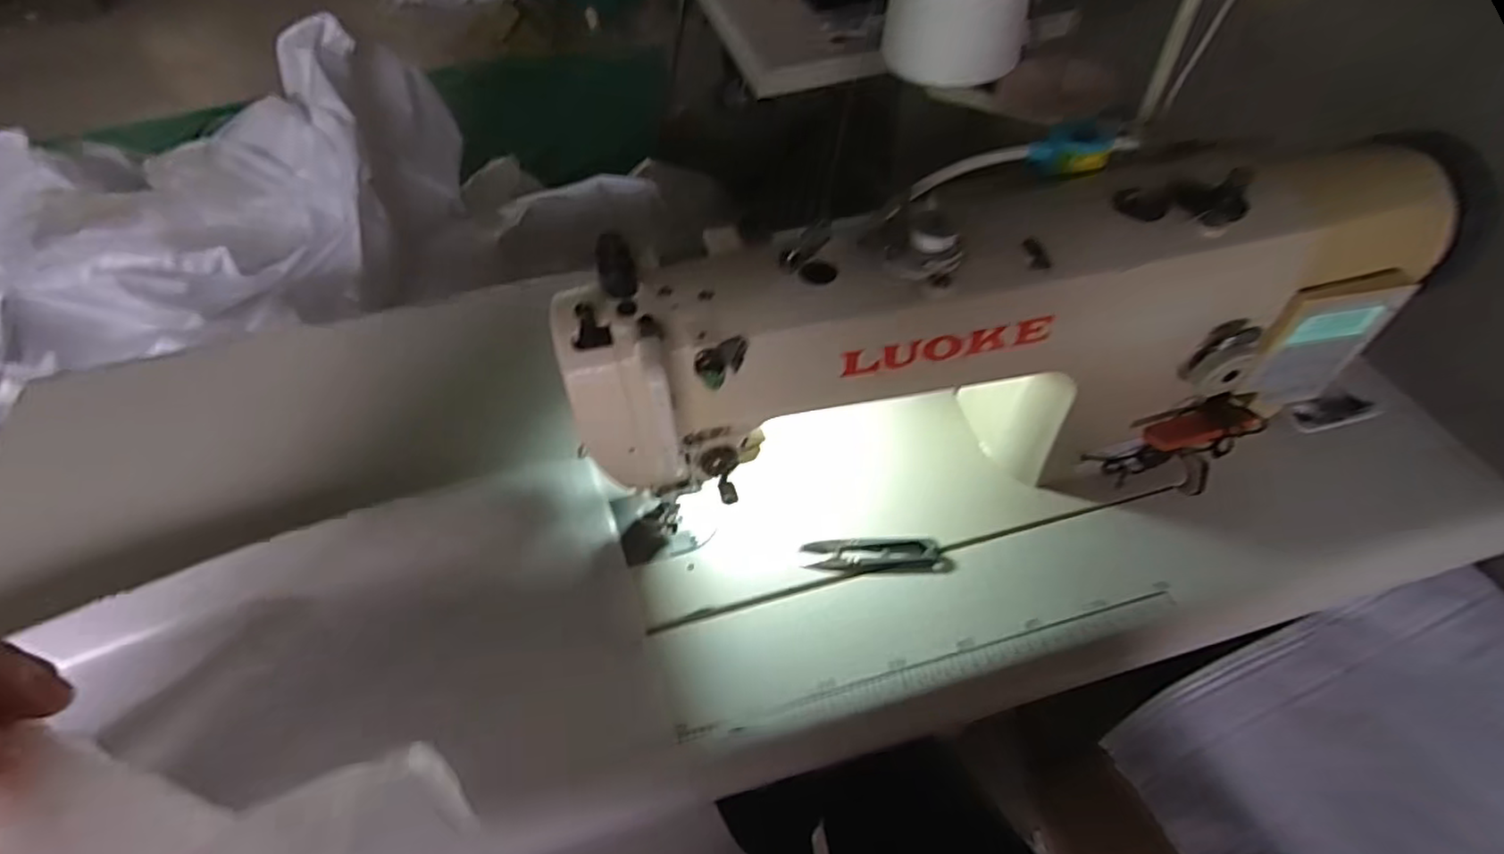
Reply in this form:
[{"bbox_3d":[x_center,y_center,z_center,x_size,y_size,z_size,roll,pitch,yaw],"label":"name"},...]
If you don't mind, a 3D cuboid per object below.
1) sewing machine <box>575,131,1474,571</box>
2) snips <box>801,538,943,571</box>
[{"bbox_3d":[0.169,-0.050,0.478,0.550,0.238,0.150,-10,53,-5],"label":"sewing machine"},{"bbox_3d":[0.089,0.094,0.510,0.098,0.005,0.026,-1,53,2],"label":"snips"}]

